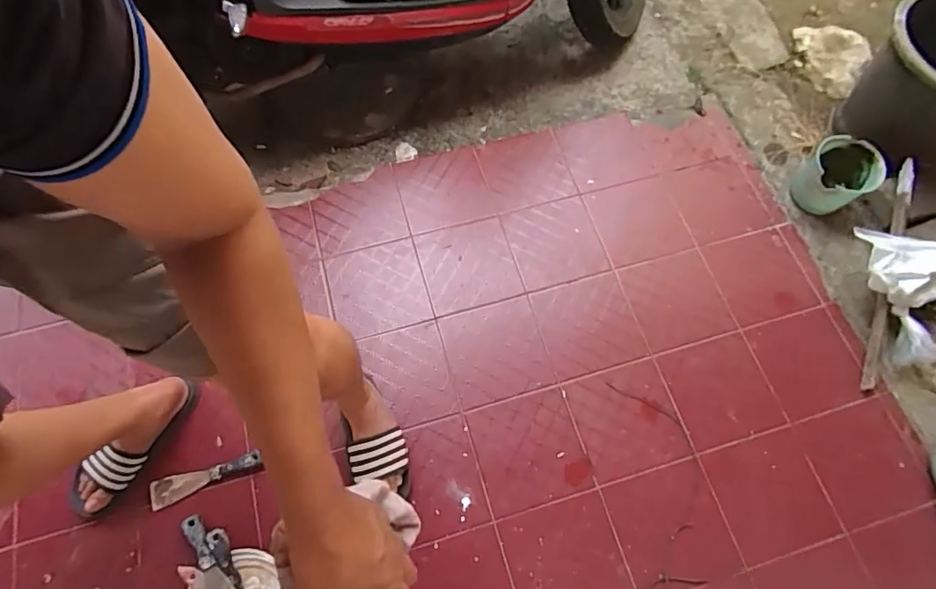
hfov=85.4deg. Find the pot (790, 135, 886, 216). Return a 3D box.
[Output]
[{"bbox_3d":[0.826,-0.256,1.147,0.165,0.115,0.146,-40,74,-16],"label":"pot"}]

